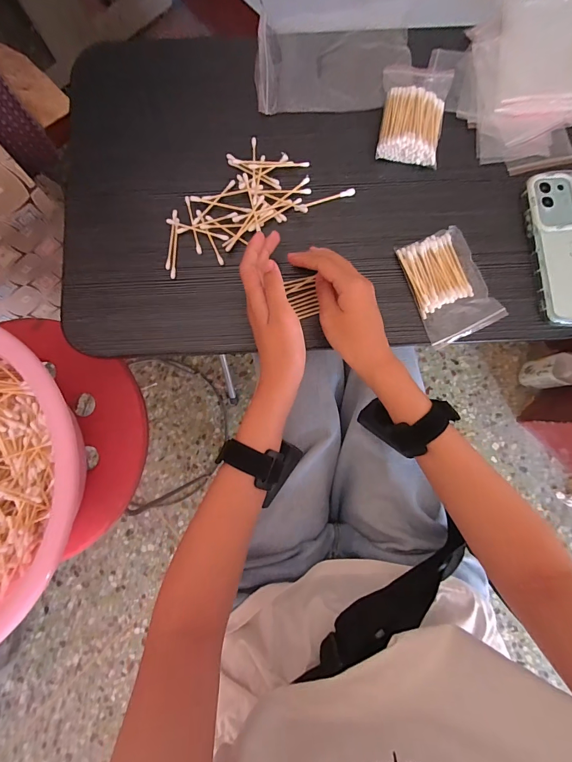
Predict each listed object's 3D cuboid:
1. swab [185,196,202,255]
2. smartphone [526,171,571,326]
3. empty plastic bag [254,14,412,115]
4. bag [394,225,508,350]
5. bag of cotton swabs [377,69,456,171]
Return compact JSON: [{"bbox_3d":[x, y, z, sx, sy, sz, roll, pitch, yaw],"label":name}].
[{"bbox_3d":[-0.104,-0.174,0.392,0.006,0.005,0.068,-13,83,-1],"label":"swab"},{"bbox_3d":[0.308,-0.144,0.379,0.069,0.017,0.167,-4,83,0],"label":"smartphone"},{"bbox_3d":[0.053,-0.363,0.408,0.172,0.013,0.103,5,83,1],"label":"empty plastic bag"},{"bbox_3d":[0.173,-0.102,0.377,0.074,0.019,0.115,-23,84,-2],"label":"bag"},{"bbox_3d":[0.143,-0.302,0.393,0.070,0.026,0.111,9,83,2],"label":"bag of cotton swabs"}]

